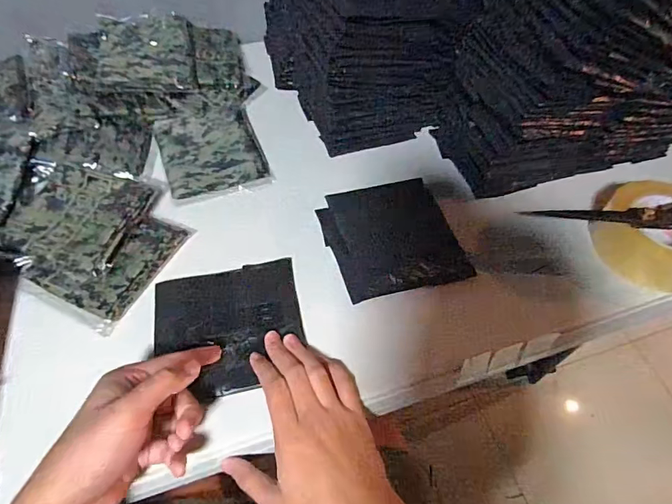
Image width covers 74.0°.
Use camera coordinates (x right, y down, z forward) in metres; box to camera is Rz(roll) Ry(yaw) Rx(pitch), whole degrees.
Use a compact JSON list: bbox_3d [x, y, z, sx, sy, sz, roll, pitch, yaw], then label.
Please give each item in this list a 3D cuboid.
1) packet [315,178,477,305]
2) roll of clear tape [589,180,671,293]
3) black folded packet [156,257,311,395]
[{"bbox_3d":[0.063,-0.018,0.502,0.139,0.028,0.140,-11,57,-10],"label":"packet"},{"bbox_3d":[0.366,-0.026,0.502,0.121,0.058,0.128,1,56,-2],"label":"roll of clear tape"},{"bbox_3d":[-0.103,0.072,0.439,0.141,0.016,0.130,-12,57,-11],"label":"black folded packet"}]

